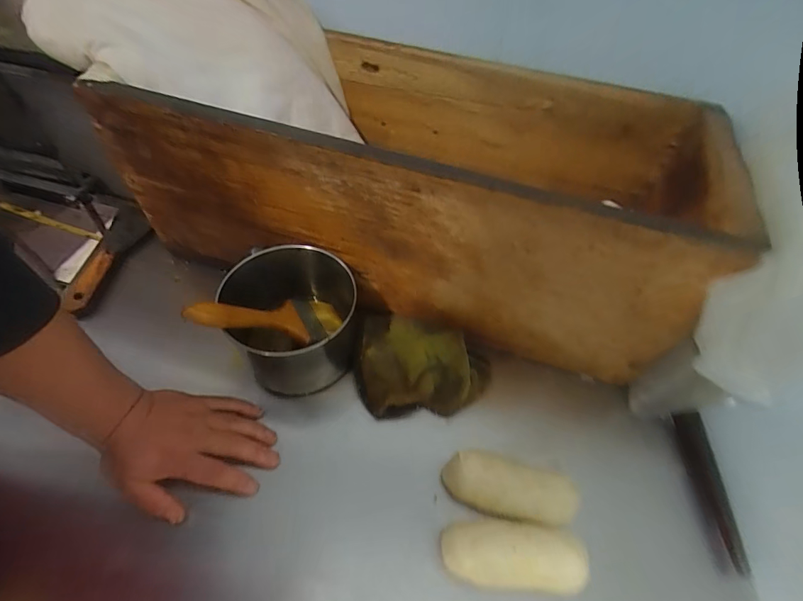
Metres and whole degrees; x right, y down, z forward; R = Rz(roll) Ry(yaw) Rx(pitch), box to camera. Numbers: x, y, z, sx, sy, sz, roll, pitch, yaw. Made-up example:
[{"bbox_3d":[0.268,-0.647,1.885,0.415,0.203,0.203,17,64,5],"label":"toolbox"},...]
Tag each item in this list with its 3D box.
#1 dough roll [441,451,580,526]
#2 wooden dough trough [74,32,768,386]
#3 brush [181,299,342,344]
[{"bbox_3d":[0.107,0.183,0.392,0.125,0.035,0.054,13,54,6],"label":"dough roll"},{"bbox_3d":[0.017,-0.140,0.491,0.600,0.217,0.253,18,54,9],"label":"wooden dough trough"},{"bbox_3d":[-0.139,0.018,0.435,0.053,0.022,0.190,49,21,27],"label":"brush"}]

